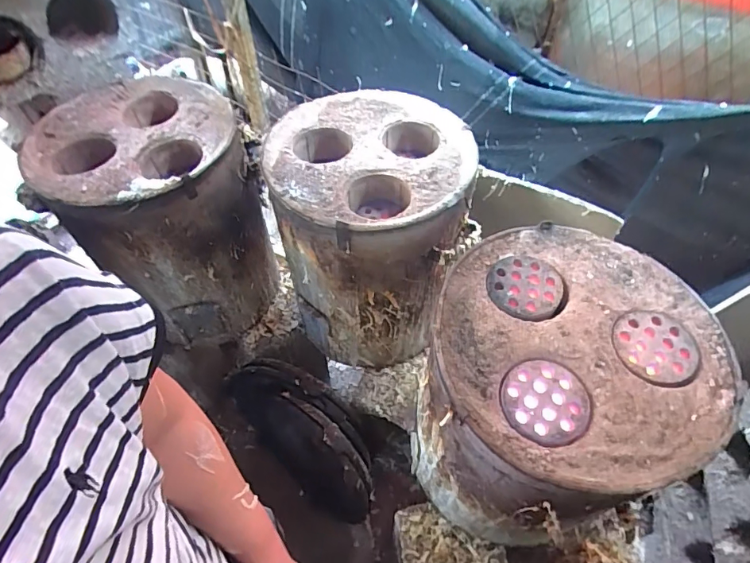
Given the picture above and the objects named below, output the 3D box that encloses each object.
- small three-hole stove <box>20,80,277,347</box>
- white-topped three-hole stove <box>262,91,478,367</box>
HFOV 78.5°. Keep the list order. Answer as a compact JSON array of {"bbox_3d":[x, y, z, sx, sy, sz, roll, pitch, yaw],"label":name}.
[{"bbox_3d":[-0.435,-0.126,1.008,0.339,0.457,0.360,-25,58,-18],"label":"small three-hole stove"},{"bbox_3d":[-0.012,-0.093,0.968,0.352,0.437,0.353,-1,54,-2],"label":"white-topped three-hole stove"}]

